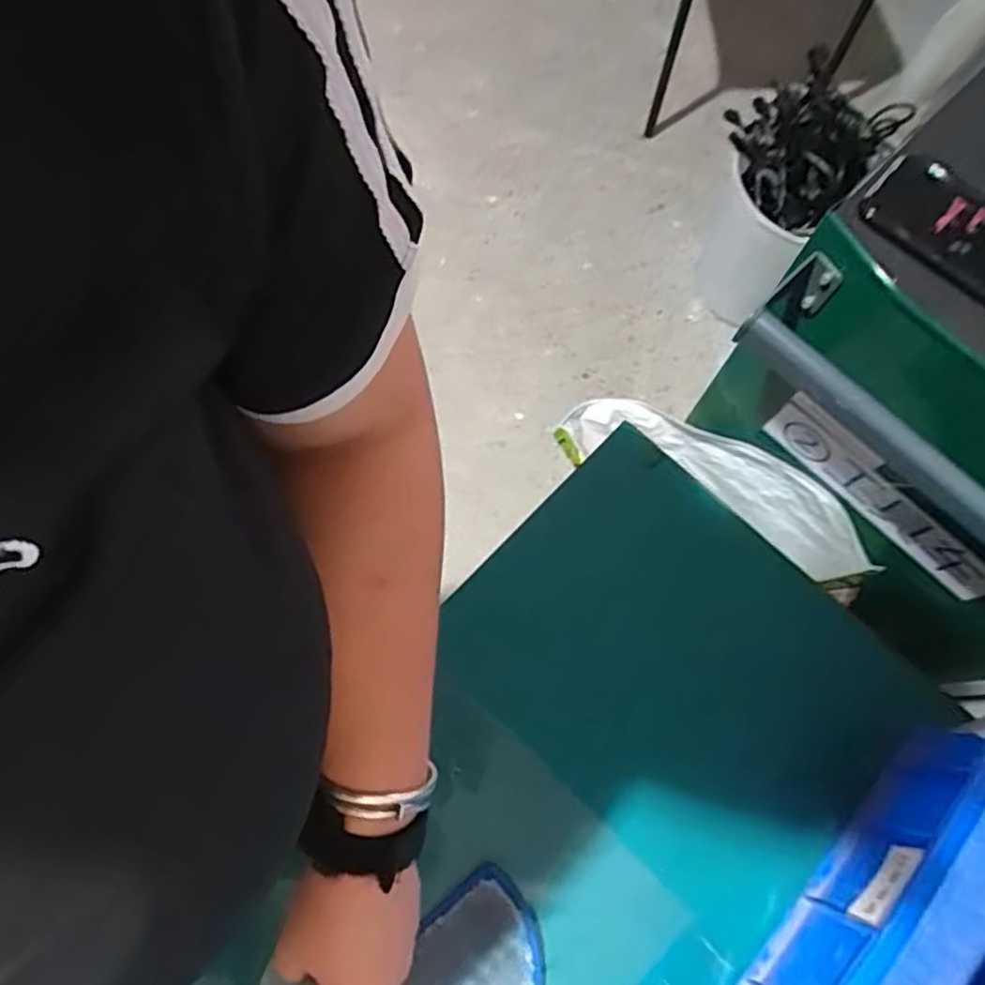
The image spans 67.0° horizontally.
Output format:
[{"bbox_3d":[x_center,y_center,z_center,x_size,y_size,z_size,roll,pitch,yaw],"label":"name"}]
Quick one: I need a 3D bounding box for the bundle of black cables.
[{"bbox_3d":[0.515,-0.578,1.213,0.240,0.125,0.218,-42,78,-14],"label":"bundle of black cables"}]

